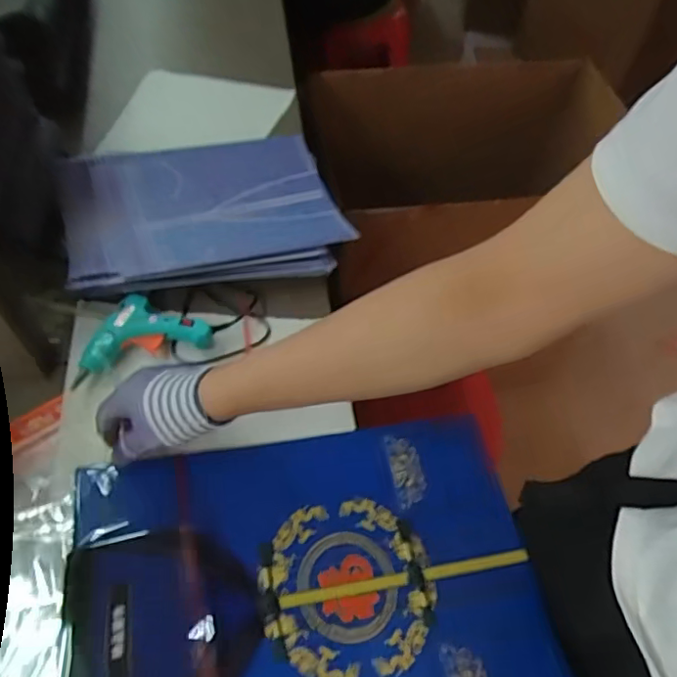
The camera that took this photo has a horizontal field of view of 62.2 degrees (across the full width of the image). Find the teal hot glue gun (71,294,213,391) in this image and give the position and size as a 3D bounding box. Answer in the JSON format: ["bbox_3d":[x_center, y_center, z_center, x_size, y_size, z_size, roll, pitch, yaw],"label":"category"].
[{"bbox_3d":[-0.215,-0.012,0.595,0.138,0.027,0.083,-20,58,-17],"label":"teal hot glue gun"}]

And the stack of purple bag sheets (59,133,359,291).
[{"bbox_3d":[-0.166,-0.168,0.703,0.325,0.036,0.245,-12,56,-12],"label":"stack of purple bag sheets"}]

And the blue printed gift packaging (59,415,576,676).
[{"bbox_3d":[-0.017,0.209,0.463,0.376,0.029,0.275,-4,54,-14],"label":"blue printed gift packaging"}]

